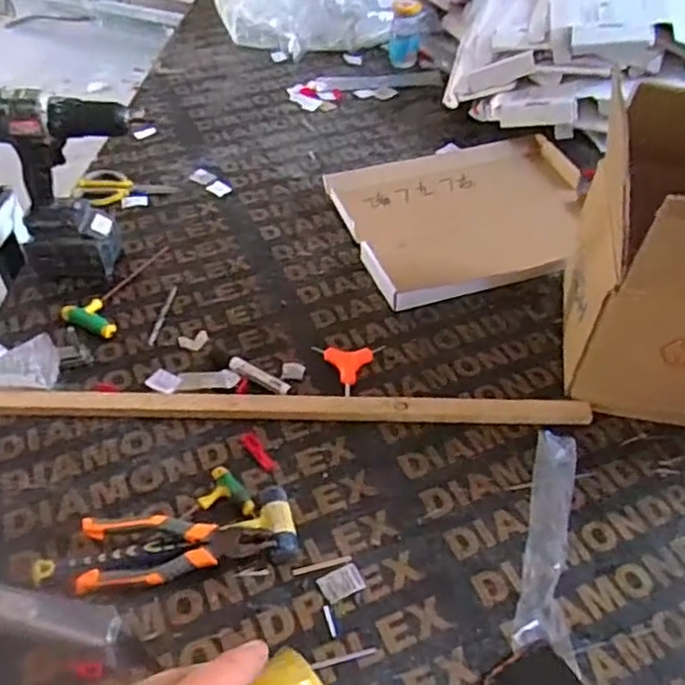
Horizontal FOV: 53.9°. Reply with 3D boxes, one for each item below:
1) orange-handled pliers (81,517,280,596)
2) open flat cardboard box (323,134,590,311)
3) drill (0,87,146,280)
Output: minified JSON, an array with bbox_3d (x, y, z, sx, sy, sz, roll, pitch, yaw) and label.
[{"bbox_3d":[-0.166,0.204,0.677,0.192,0.036,0.073,-7,46,-8],"label":"orange-handled pliers"},{"bbox_3d":[0.211,-0.209,1.071,0.423,0.040,0.341,-16,48,-16],"label":"open flat cardboard box"},{"bbox_3d":[-0.355,-0.204,0.910,0.180,0.265,0.073,-11,47,-11],"label":"drill"}]

